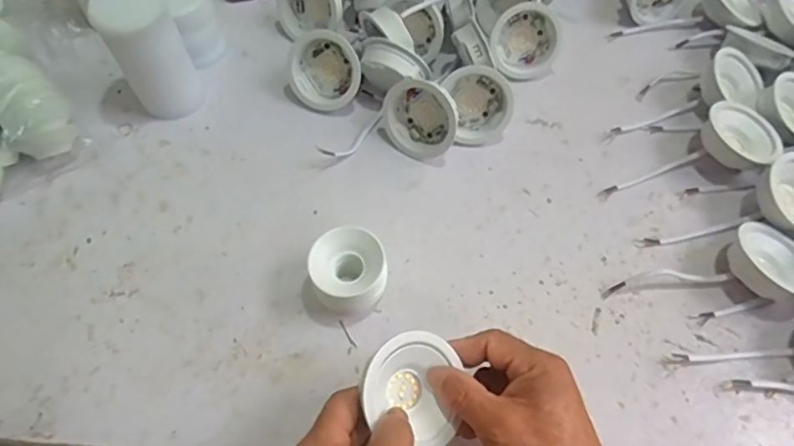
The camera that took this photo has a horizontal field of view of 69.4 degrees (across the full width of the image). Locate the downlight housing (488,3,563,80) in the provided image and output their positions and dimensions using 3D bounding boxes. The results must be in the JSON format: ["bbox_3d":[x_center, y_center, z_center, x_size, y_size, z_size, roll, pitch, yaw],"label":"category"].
[{"bbox_3d":[0.130,-0.184,0.582,0.070,0.071,0.021,7,24,-5],"label":"downlight housing"}]

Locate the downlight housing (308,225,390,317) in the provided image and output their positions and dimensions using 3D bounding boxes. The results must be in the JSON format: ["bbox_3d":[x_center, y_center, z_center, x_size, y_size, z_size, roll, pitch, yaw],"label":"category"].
[{"bbox_3d":[-0.035,0.039,0.444,0.062,0.050,0.057,-25,64,-16],"label":"downlight housing"}]

